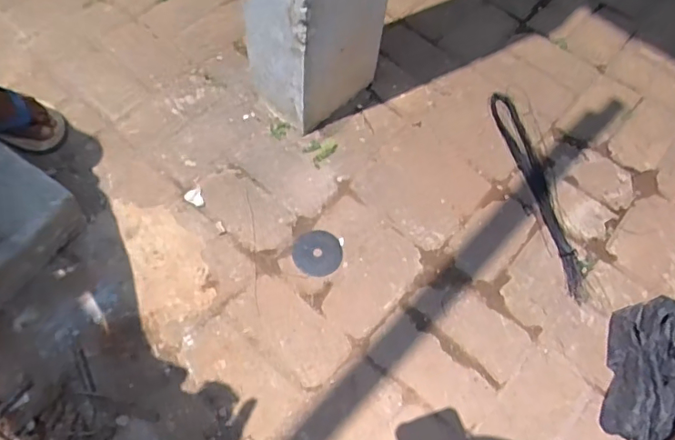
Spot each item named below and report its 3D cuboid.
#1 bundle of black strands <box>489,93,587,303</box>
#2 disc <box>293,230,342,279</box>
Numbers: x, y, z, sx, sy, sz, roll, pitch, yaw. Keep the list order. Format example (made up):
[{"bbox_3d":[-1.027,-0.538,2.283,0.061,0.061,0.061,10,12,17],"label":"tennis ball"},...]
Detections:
[{"bbox_3d":[0.390,-0.069,1.041,0.053,0.013,0.467,-6,61,-8],"label":"bundle of black strands"},{"bbox_3d":[-0.035,0.059,0.949,0.084,0.004,0.085,0,64,-1],"label":"disc"}]

